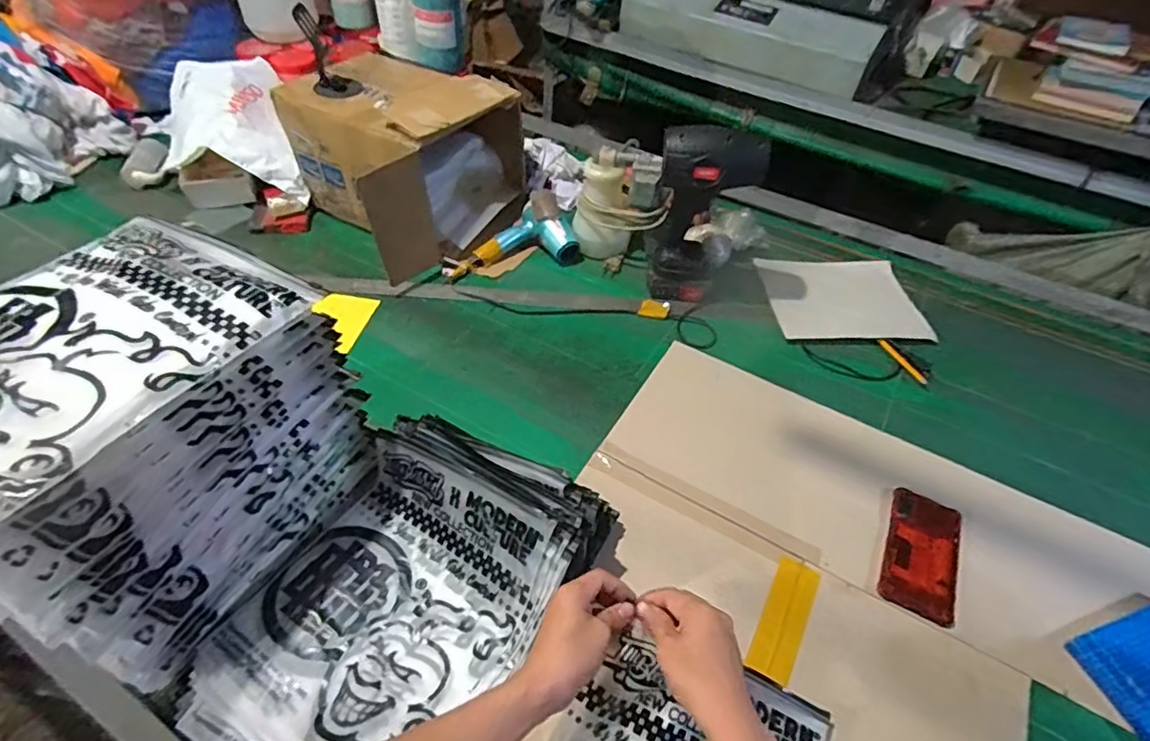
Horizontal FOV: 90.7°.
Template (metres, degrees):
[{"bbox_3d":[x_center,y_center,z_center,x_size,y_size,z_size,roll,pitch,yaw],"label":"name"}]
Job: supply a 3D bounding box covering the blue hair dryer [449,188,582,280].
[{"bbox_3d":[-0.122,-0.241,1.031,0.233,0.073,0.133,-16,51,-18],"label":"blue hair dryer"}]

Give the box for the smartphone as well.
[{"bbox_3d":[0.424,0.217,0.686,0.081,0.011,0.163,24,50,16],"label":"smartphone"}]

